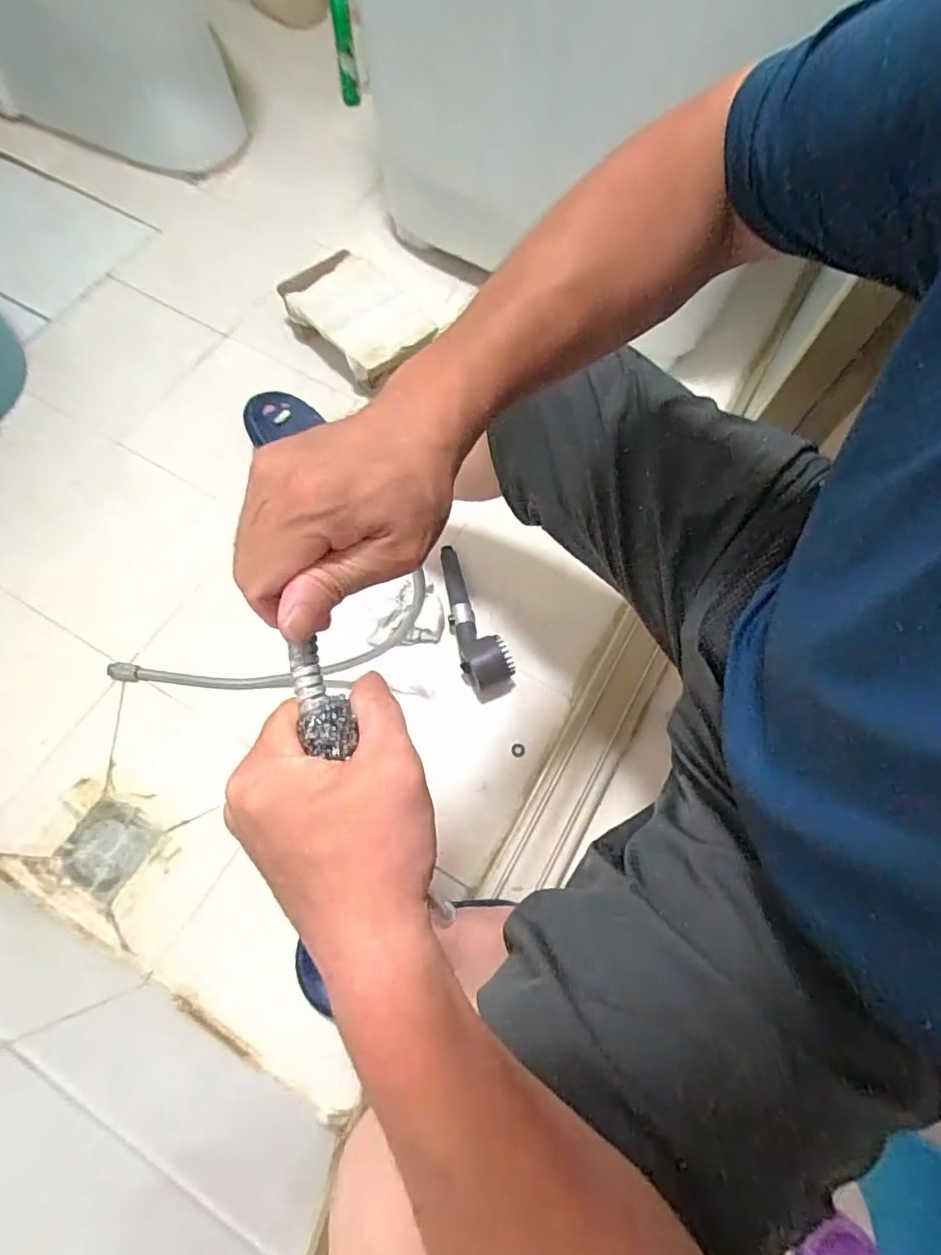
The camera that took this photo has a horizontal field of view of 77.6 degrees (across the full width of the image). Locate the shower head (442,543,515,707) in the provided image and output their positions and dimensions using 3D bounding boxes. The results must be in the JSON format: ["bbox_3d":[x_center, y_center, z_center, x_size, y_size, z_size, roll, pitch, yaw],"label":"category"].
[{"bbox_3d":[0.005,-0.005,0.882,0.071,0.059,0.222,-15,70,-8],"label":"shower head"}]

